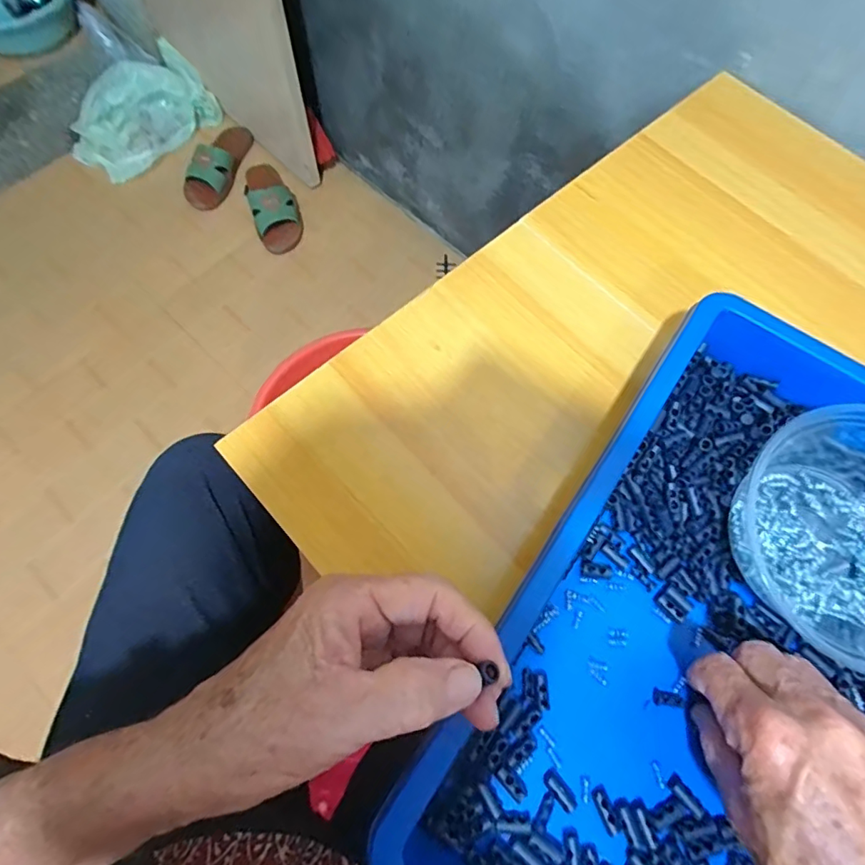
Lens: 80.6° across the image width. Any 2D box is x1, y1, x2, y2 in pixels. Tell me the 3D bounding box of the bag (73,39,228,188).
[{"bbox_3d":[-0.633,-0.685,1.104,0.317,0.072,0.214,-42,77,-16],"label":"bag"}]

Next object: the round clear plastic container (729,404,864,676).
[{"bbox_3d":[0.256,0.054,0.299,0.141,0.064,0.137,-25,73,-11],"label":"round clear plastic container"}]

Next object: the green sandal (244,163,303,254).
[{"bbox_3d":[-0.325,-0.468,1.028,0.092,0.046,0.213,-19,72,-9],"label":"green sandal"}]

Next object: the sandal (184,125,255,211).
[{"bbox_3d":[-0.444,-0.571,1.056,0.091,0.049,0.236,10,70,1],"label":"sandal"}]

